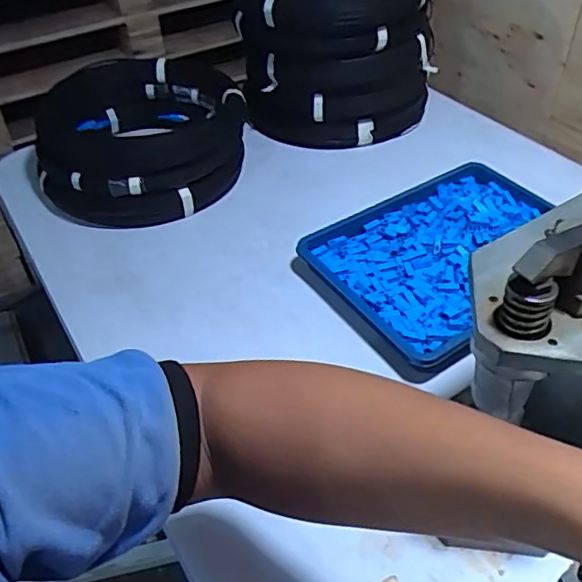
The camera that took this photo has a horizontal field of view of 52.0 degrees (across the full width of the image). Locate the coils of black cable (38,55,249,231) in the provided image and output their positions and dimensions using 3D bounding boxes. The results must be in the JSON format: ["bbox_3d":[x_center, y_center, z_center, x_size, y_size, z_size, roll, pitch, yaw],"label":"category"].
[{"bbox_3d":[-0.218,-0.228,0.898,0.284,0.129,0.306,-2,44,2],"label":"coils of black cable"}]

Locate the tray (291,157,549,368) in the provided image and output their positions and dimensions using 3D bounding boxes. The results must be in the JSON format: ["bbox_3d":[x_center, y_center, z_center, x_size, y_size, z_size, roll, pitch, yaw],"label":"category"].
[{"bbox_3d":[0.207,-0.052,0.745,0.325,0.037,0.235,-27,49,-23],"label":"tray"}]

